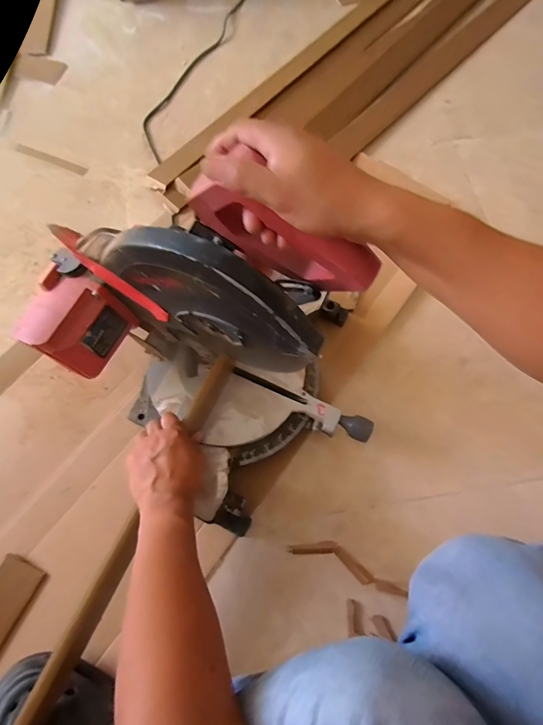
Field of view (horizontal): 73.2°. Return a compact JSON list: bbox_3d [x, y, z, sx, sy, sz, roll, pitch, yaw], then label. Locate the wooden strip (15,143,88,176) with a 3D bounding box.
[{"bbox_3d":[-0.506,-0.468,0.844,0.169,0.005,0.023,21,72,1],"label":"wooden strip"}]

